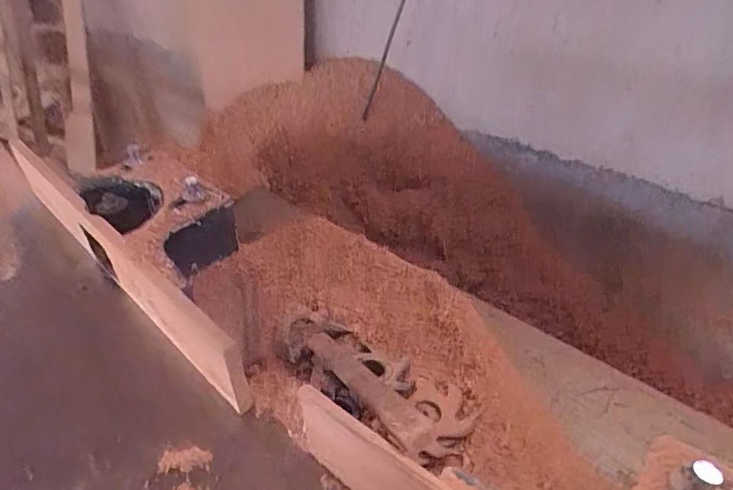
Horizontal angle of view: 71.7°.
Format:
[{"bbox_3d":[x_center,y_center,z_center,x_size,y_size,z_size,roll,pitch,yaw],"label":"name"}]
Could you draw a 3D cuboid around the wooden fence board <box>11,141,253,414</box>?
[{"bbox_3d":[-0.421,0.014,0.830,0.028,0.130,0.770,-32,46,-33],"label":"wooden fence board"}]

